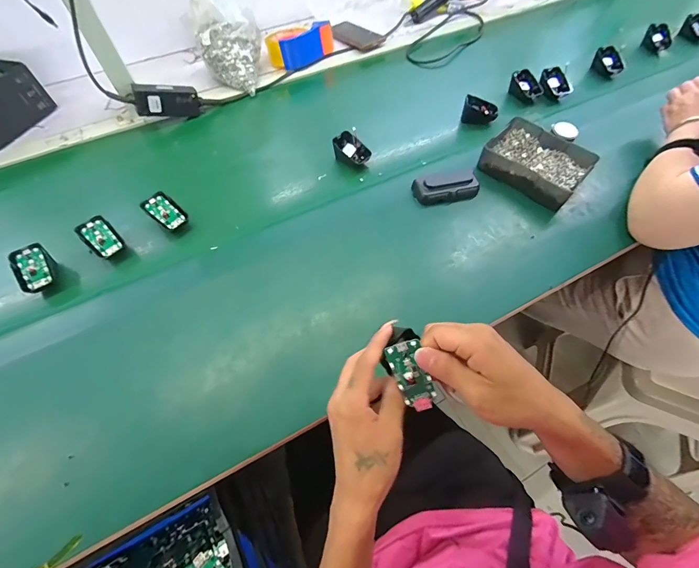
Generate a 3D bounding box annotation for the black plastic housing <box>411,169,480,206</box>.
[{"bbox_3d":[0.160,-0.162,0.571,0.102,0.029,0.056,-16,59,-9],"label":"black plastic housing"}]

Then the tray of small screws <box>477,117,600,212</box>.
[{"bbox_3d":[0.320,-0.209,0.584,0.153,0.047,0.122,37,66,21],"label":"tray of small screws"}]

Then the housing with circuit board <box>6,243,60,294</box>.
[{"bbox_3d":[-0.455,-0.020,0.492,0.043,0.032,0.070,-28,79,-27],"label":"housing with circuit board"}]

